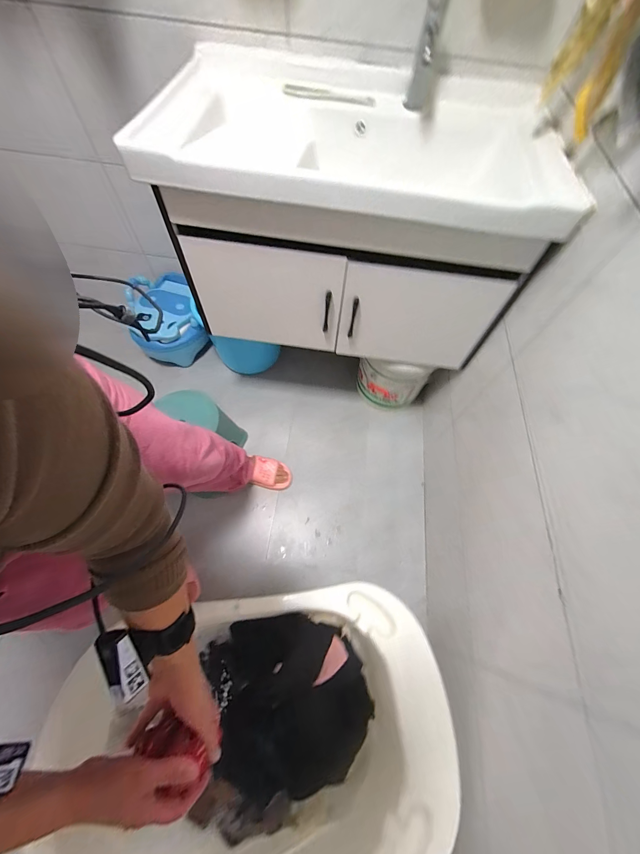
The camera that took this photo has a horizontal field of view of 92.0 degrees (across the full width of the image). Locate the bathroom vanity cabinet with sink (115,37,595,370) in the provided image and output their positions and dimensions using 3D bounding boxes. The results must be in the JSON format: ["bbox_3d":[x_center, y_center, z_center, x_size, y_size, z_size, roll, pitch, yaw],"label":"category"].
[{"bbox_3d":[0.064,-0.518,0.806,0.779,0.443,0.475,8,64,0],"label":"bathroom vanity cabinet with sink"}]

